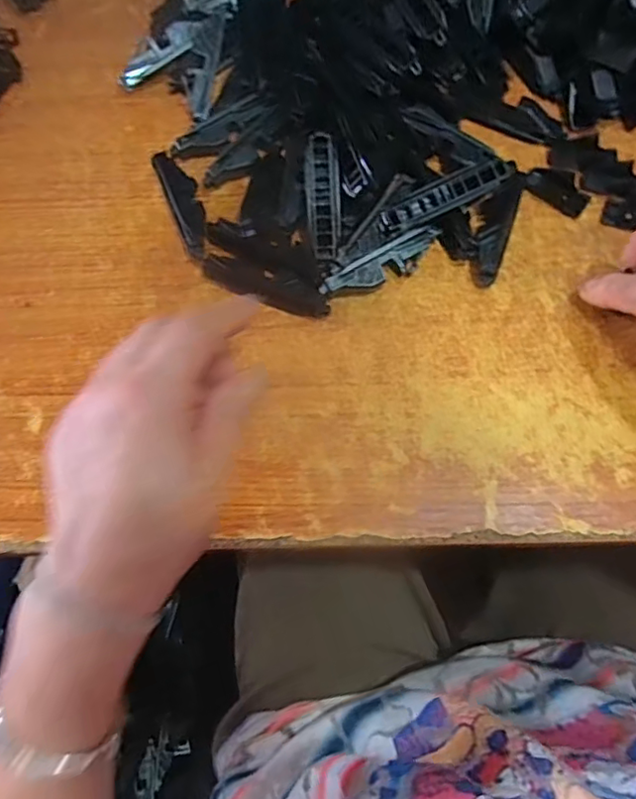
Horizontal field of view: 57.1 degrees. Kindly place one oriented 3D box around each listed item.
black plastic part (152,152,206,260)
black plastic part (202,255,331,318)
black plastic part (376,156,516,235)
[{"bbox_3d":[-0.084,-0.123,0.375,0.020,0.013,0.080,-23,73,-5],"label":"black plastic part"},{"bbox_3d":[-0.030,-0.070,0.356,0.080,0.011,0.023,19,74,8],"label":"black plastic part"},{"bbox_3d":[0.075,-0.121,0.349,0.080,0.010,0.020,-23,85,8],"label":"black plastic part"}]

